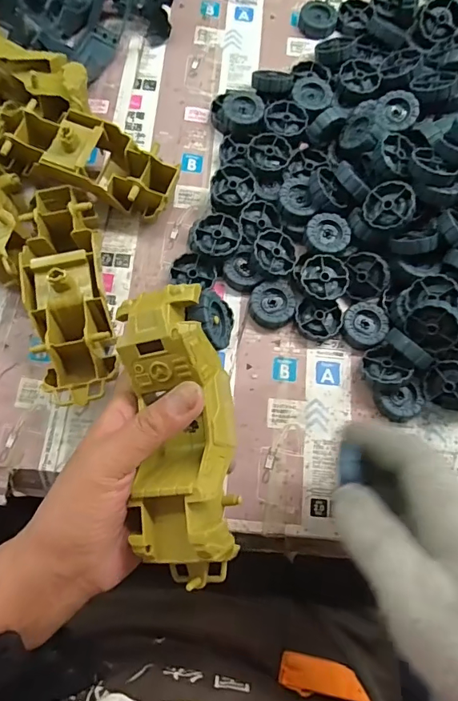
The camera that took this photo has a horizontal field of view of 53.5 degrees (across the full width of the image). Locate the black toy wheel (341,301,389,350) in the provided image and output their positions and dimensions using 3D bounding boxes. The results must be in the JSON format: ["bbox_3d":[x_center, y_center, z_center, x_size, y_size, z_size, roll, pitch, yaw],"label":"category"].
[{"bbox_3d":[0.114,-0.020,0.382,0.036,0.012,0.040,18,75,4],"label":"black toy wheel"}]

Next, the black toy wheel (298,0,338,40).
[{"bbox_3d":[0.091,-0.340,0.468,0.037,0.011,0.040,0,75,-1],"label":"black toy wheel"}]

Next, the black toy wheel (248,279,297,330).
[{"bbox_3d":[0.037,-0.039,0.384,0.037,0.013,0.039,0,75,-1],"label":"black toy wheel"}]

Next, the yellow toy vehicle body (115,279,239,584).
[{"bbox_3d":[-0.027,0.047,0.269,0.061,0.053,0.176,-7,84,-2],"label":"yellow toy vehicle body"}]

